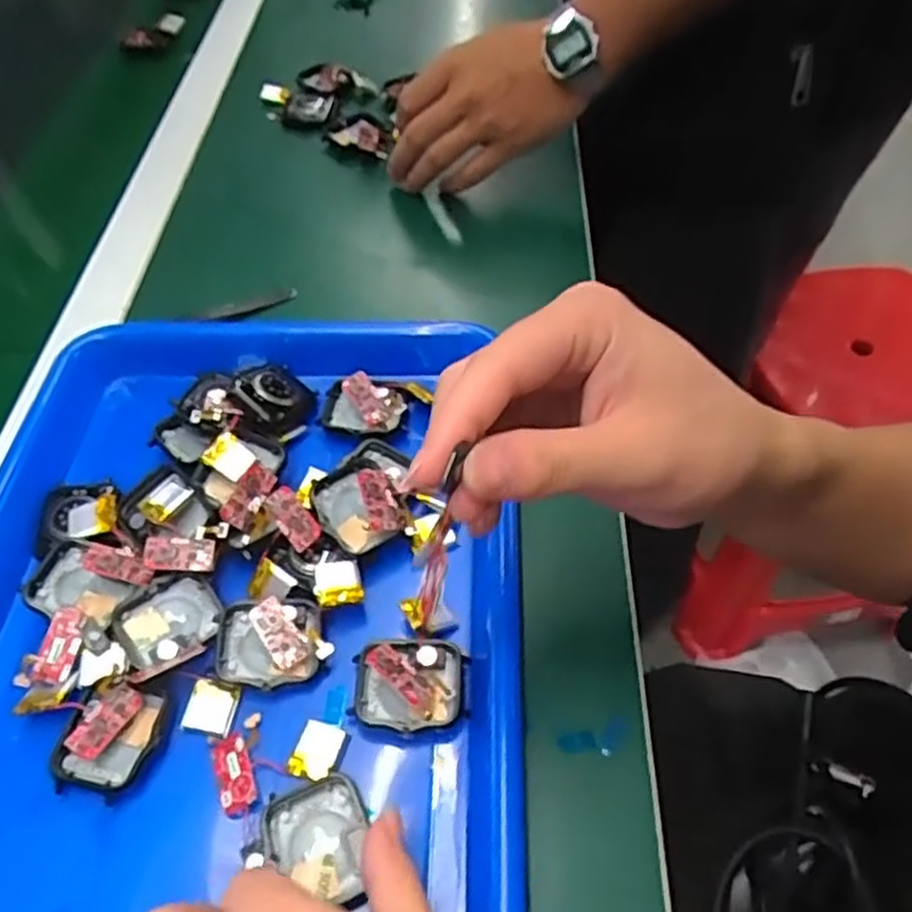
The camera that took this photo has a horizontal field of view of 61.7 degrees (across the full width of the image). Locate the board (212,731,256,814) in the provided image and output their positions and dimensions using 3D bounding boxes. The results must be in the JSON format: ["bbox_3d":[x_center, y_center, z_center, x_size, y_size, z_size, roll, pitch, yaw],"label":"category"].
[{"bbox_3d":[-0.087,0.123,0.297,0.014,0.004,0.030,-20,54,-12],"label":"board"}]

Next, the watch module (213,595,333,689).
[{"bbox_3d":[-0.078,0.078,0.325,0.047,0.013,0.036,-4,53,0],"label":"watch module"}]

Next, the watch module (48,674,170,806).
[{"bbox_3d":[-0.138,0.112,0.306,0.036,0.010,0.044,9,54,10],"label":"watch module"}]

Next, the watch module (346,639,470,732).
[{"bbox_3d":[-0.019,0.093,0.314,0.046,0.014,0.036,-1,53,2],"label":"watch module"}]

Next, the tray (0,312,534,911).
[{"bbox_3d":[-0.103,0.069,0.342,0.262,0.041,0.326,-2,51,2],"label":"tray"}]

